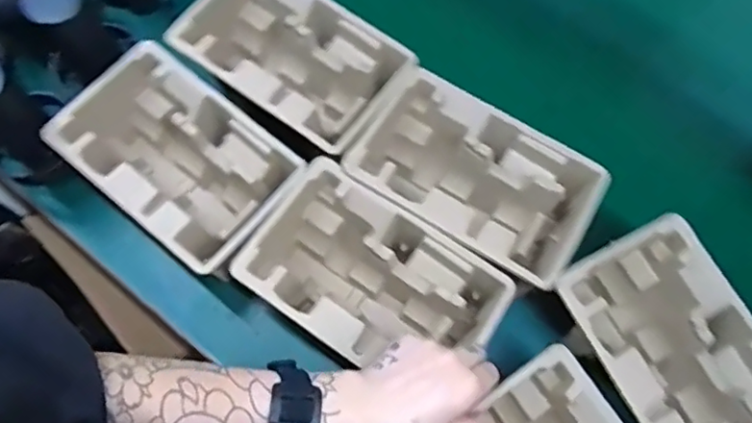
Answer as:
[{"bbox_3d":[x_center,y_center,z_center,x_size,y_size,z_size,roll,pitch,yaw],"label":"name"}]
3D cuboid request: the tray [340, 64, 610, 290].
[{"bbox_3d":[0.095,-0.028,0.621,0.230,0.093,0.146,31,74,8],"label":"tray"}]

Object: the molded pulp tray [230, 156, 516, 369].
[{"bbox_3d":[-0.007,0.075,0.601,0.232,0.113,0.141,32,74,9],"label":"molded pulp tray"}]

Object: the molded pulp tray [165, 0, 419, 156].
[{"bbox_3d":[-0.088,-0.160,0.662,0.234,0.089,0.145,35,75,9],"label":"molded pulp tray"}]

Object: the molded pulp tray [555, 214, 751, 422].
[{"bbox_3d":[0.274,0.140,0.577,0.144,0.108,0.222,-27,75,-9],"label":"molded pulp tray"}]

